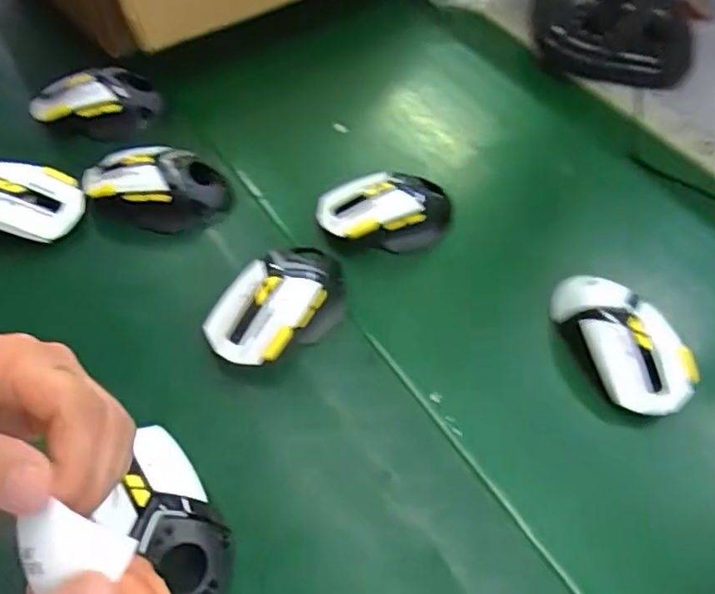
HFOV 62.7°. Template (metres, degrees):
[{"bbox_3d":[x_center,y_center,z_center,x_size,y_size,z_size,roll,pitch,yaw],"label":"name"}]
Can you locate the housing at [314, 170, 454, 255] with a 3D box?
[{"bbox_3d":[0.024,-0.072,0.510,0.114,0.044,0.059,0,54,-4],"label":"housing"}]

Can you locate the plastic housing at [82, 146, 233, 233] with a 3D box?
[{"bbox_3d":[-0.172,-0.095,0.500,0.118,0.038,0.063,6,54,1],"label":"plastic housing"}]

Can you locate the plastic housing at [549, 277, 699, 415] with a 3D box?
[{"bbox_3d":[0.199,0.029,0.439,0.062,0.034,0.117,-15,57,-14],"label":"plastic housing"}]

